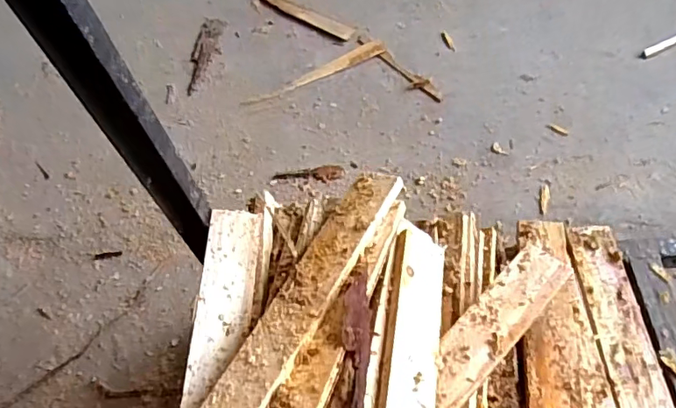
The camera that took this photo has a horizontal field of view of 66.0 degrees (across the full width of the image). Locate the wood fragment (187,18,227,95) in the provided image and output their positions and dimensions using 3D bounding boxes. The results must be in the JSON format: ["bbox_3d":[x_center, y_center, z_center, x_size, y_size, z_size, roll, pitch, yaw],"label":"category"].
[{"bbox_3d":[-0.400,-0.460,1.587,0.090,0.005,0.336,-4,55,2],"label":"wood fragment"}]

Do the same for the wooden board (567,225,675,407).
[{"bbox_3d":[0.434,0.253,0.750,0.079,0.014,0.498,-5,57,5],"label":"wooden board"}]

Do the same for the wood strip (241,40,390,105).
[{"bbox_3d":[-0.064,-0.378,1.494,0.443,0.013,0.060,-24,57,-11],"label":"wood strip"}]

